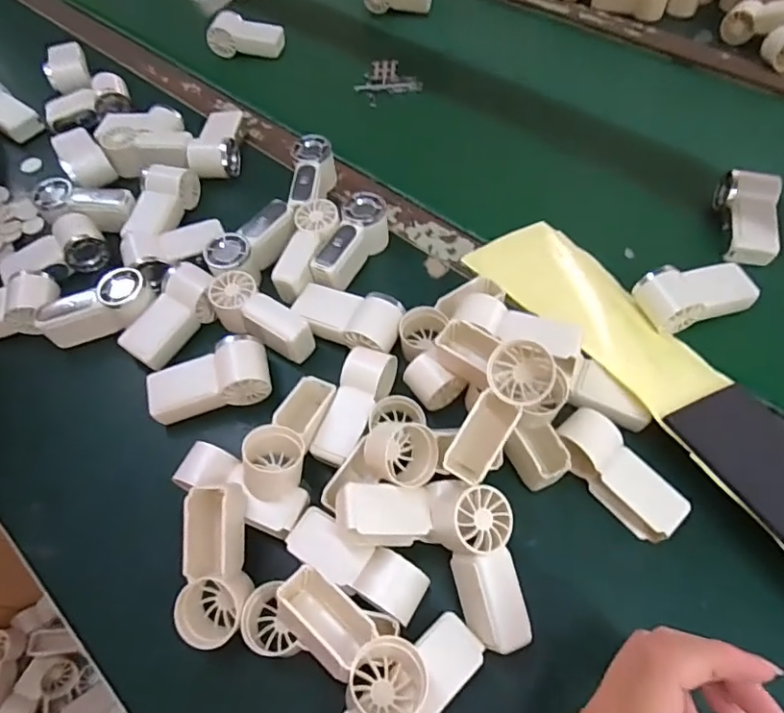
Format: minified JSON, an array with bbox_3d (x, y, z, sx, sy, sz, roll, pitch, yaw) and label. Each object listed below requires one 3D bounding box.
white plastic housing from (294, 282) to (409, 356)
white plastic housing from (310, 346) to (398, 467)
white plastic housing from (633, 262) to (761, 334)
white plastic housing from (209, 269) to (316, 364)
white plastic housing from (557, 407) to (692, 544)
[{"bbox_3d":[-0.038,-0.028,0.452,0.091,0.031,0.050,14,60,13],"label":"white plastic housing"},{"bbox_3d":[-0.027,0.040,0.415,0.036,0.037,0.090,14,74,19],"label":"white plastic housing"},{"bbox_3d":[0.257,-0.053,0.458,0.096,0.028,0.050,-19,59,-7],"label":"white plastic housing"},{"bbox_3d":[-0.109,-0.033,0.453,0.092,0.036,0.035,30,65,21],"label":"white plastic housing"},{"bbox_3d":[0.153,0.080,0.370,0.042,0.043,0.095,-33,61,-15],"label":"white plastic housing"}]

